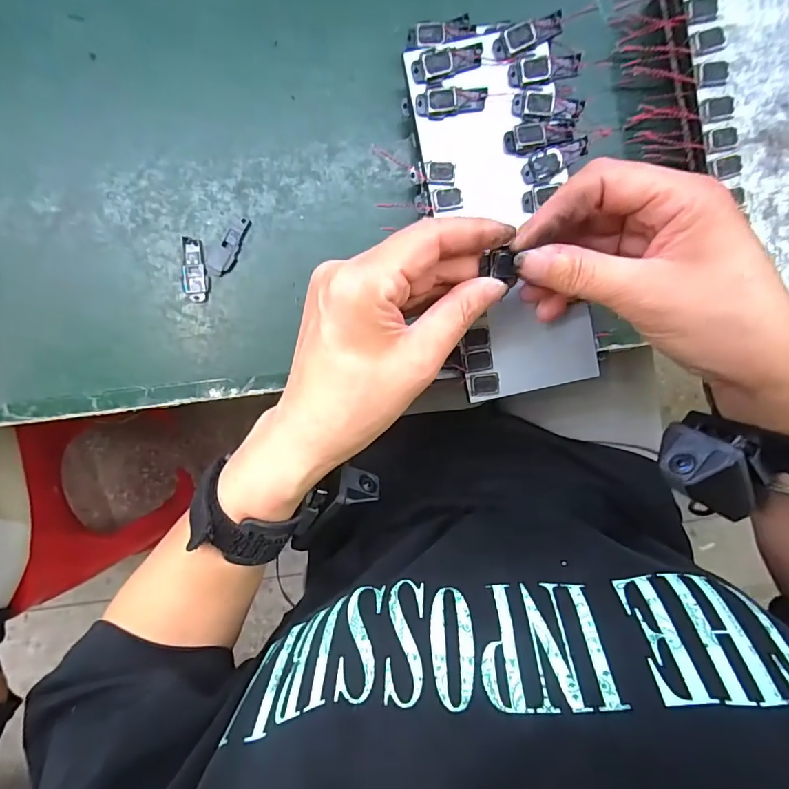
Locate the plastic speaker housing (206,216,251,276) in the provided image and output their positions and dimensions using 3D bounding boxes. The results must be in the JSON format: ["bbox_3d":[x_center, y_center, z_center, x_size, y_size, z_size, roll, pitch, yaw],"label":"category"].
[{"bbox_3d":[-0.105,-0.095,0.299,0.015,0.004,0.040,35,95,-5],"label":"plastic speaker housing"}]

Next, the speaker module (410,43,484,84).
[{"bbox_3d":[0.030,-0.186,0.261,0.040,0.004,0.015,-15,97,0],"label":"speaker module"}]

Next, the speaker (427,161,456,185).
[{"bbox_3d":[0.027,-0.128,0.270,0.016,0.004,0.012,1,97,-2],"label":"speaker"}]

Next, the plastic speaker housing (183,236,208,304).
[{"bbox_3d":[-0.129,-0.079,0.299,0.015,0.004,0.040,0,97,-1],"label":"plastic speaker housing"}]

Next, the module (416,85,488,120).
[{"bbox_3d":[0.033,-0.166,0.264,0.039,0.004,0.016,-13,97,0],"label":"module"}]

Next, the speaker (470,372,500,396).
[{"bbox_3d":[0.055,-0.006,0.286,0.018,0.004,0.014,-4,97,-1],"label":"speaker"}]

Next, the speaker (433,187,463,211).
[{"bbox_3d":[0.031,-0.113,0.271,0.018,0.004,0.012,-9,97,0],"label":"speaker"}]

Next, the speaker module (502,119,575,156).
[{"bbox_3d":[0.083,-0.148,0.267,0.039,0.004,0.016,-8,97,0],"label":"speaker module"}]

